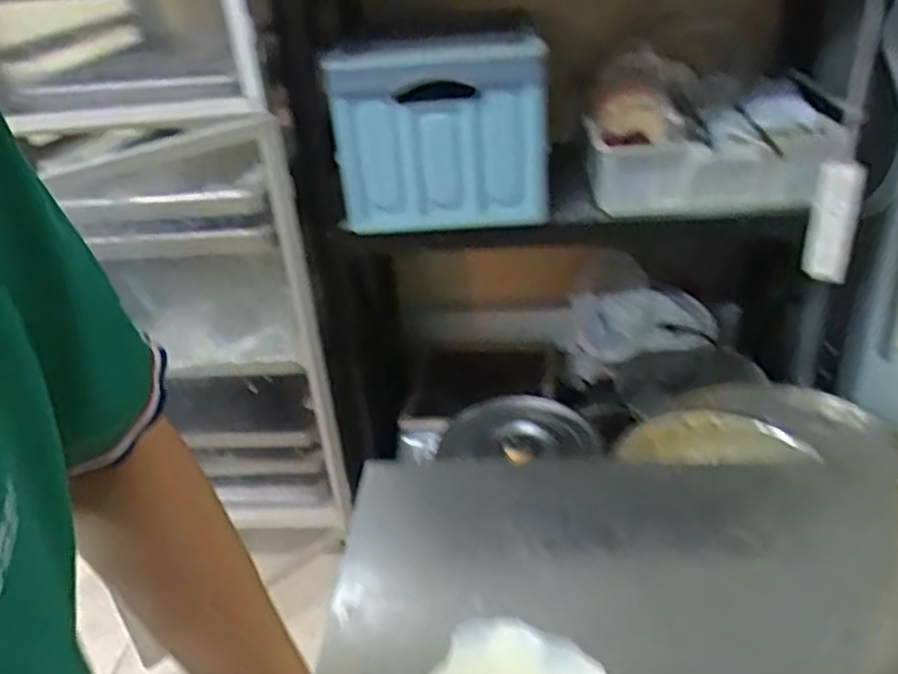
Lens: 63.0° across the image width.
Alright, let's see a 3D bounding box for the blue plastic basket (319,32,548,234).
[{"bbox_3d":[-0.005,-0.394,1.372,0.381,0.292,0.264,1,31,10],"label":"blue plastic basket"}]

